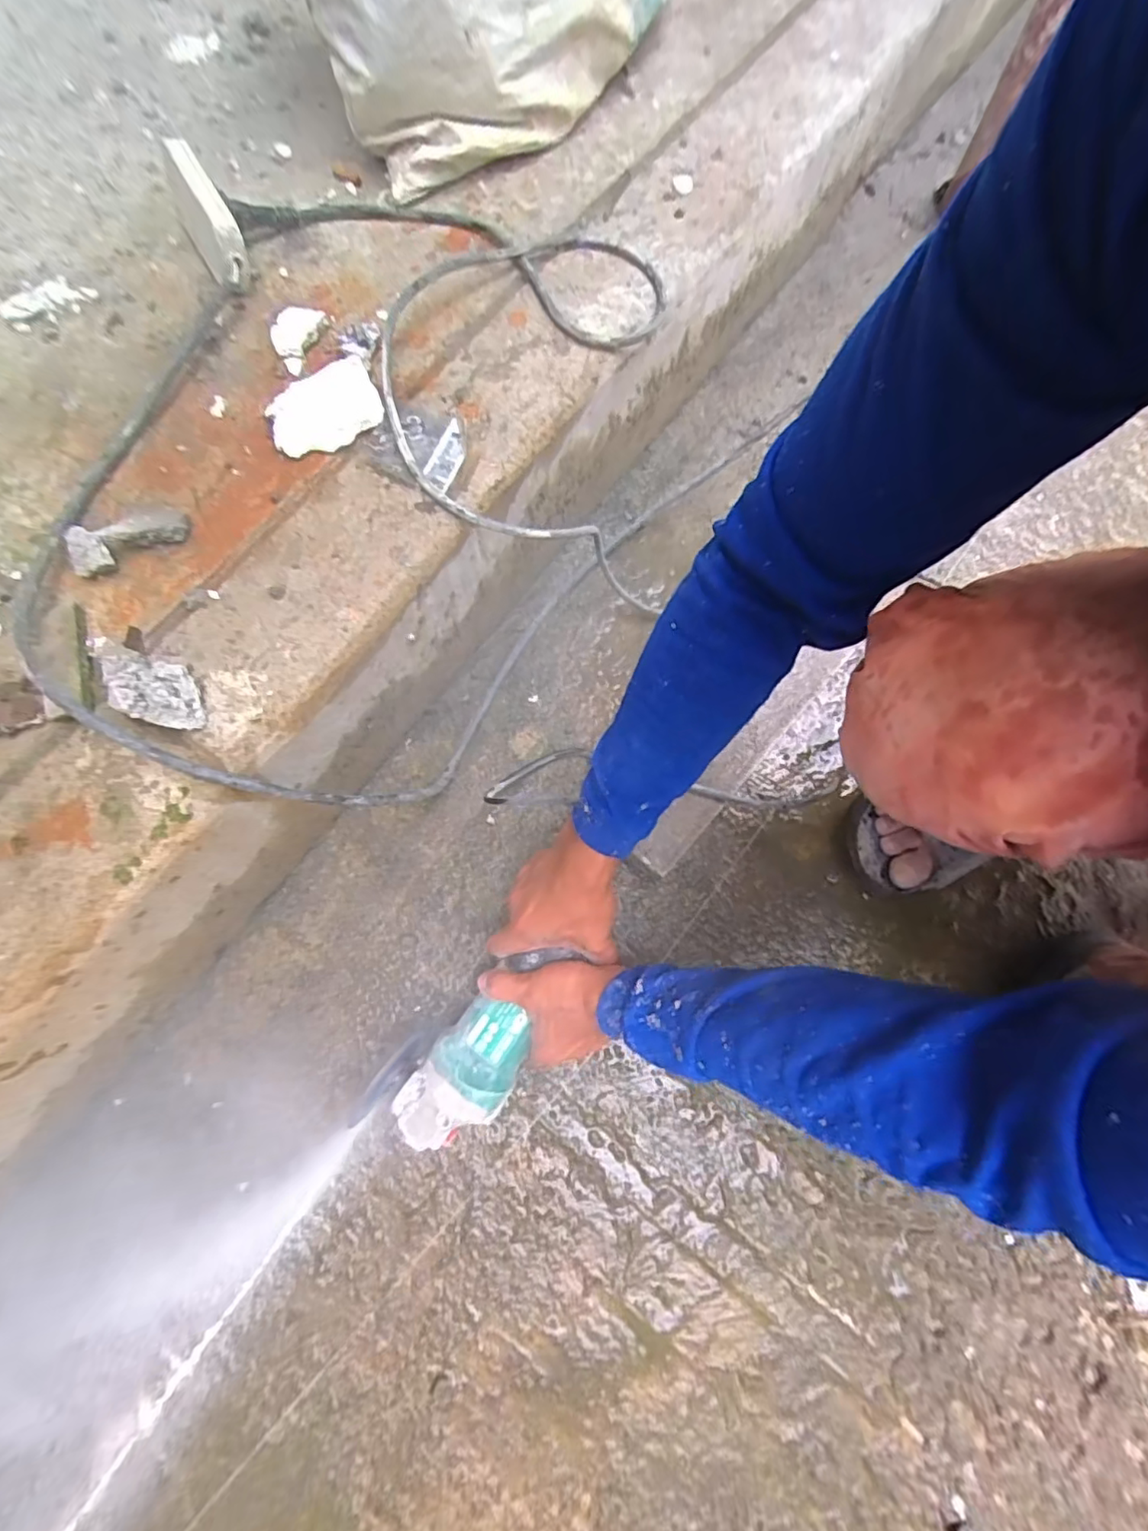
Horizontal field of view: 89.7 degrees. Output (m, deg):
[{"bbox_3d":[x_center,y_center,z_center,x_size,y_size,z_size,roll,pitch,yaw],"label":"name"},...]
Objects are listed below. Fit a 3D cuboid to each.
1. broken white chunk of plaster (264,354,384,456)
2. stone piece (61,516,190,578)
[{"bbox_3d":[-0.207,-0.294,0.475,0.090,0.032,0.051,-30,78,-10],"label":"broken white chunk of plaster"},{"bbox_3d":[-0.340,-0.172,0.441,0.081,0.023,0.034,-21,77,-8],"label":"stone piece"}]

